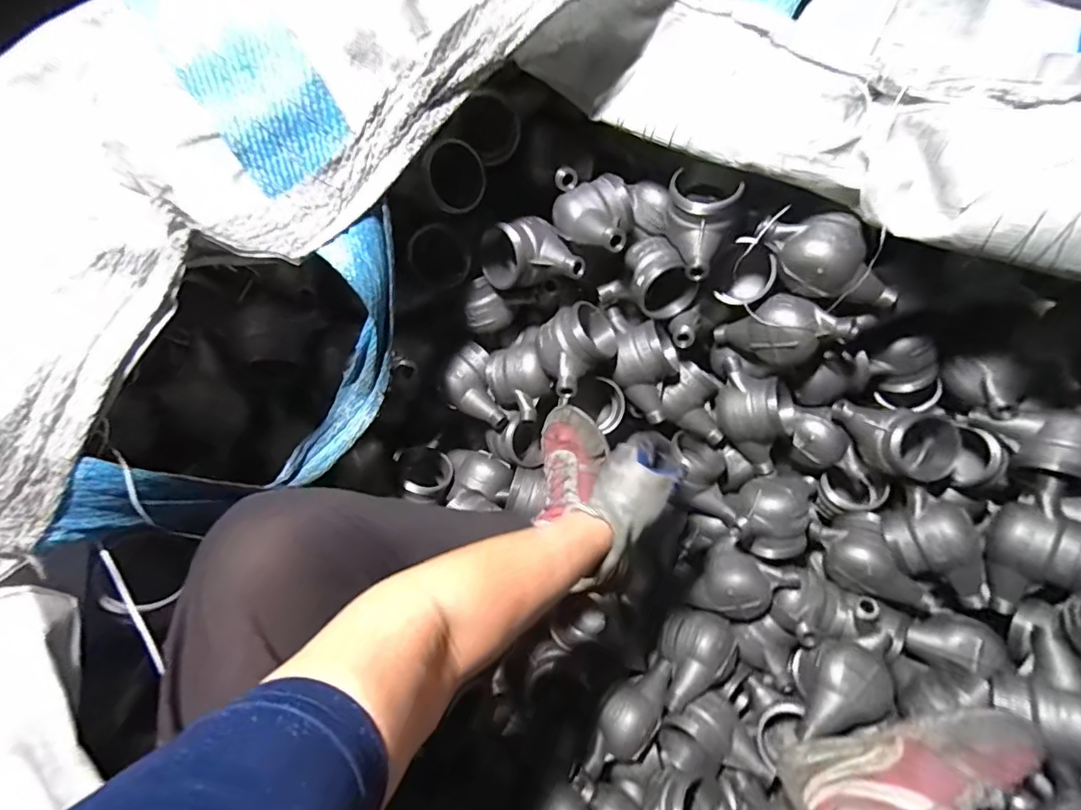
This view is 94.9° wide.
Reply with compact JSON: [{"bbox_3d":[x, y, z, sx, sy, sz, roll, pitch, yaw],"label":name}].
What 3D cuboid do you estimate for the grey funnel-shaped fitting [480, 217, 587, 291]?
[{"bbox_3d":[-0.011,-0.180,0.606,0.124,0.065,0.071,3,63,0],"label":"grey funnel-shaped fitting"}]

